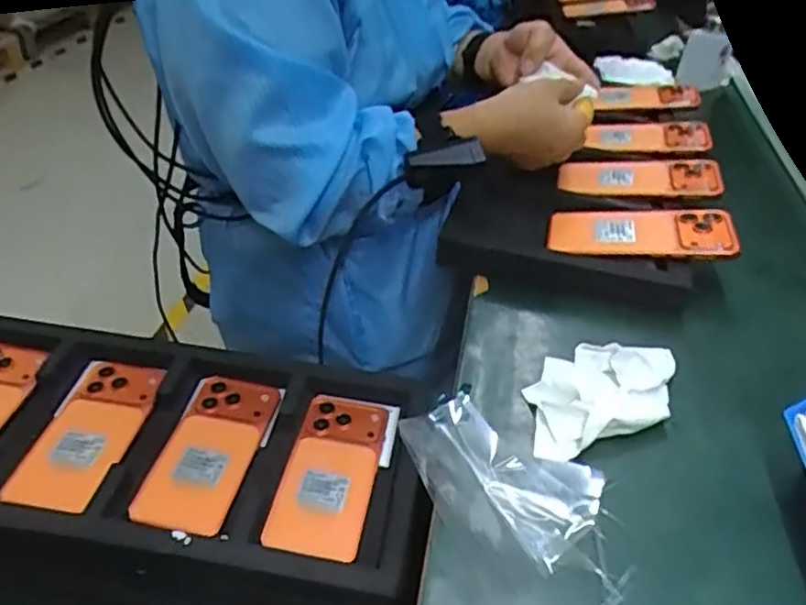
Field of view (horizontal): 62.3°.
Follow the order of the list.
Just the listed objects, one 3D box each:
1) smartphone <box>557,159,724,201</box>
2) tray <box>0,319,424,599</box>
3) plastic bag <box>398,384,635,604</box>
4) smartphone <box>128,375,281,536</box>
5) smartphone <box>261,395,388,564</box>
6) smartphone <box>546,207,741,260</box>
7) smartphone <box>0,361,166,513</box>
[{"bbox_3d":[0.240,-0.127,0.682,0.155,0.011,0.072,3,44,15],"label":"smartphone"},{"bbox_3d":[-0.227,0.125,0.580,0.477,0.043,0.232,6,39,3],"label":"tray"},{"bbox_3d":[0.078,0.125,0.414,0.098,0.024,0.176,-13,44,-22],"label":"plastic bag"},{"bbox_3d":[-0.167,0.128,0.583,0.077,0.017,0.158,10,40,4],"label":"smartphone"},{"bbox_3d":[-0.062,0.145,0.572,0.076,0.012,0.161,9,40,3],"label":"smartphone"},{"bbox_3d":[0.216,-0.065,0.610,0.159,0.009,0.070,2,45,14],"label":"smartphone"},{"bbox_3d":[-0.275,0.112,0.584,0.080,0.017,0.159,8,40,2],"label":"smartphone"}]

